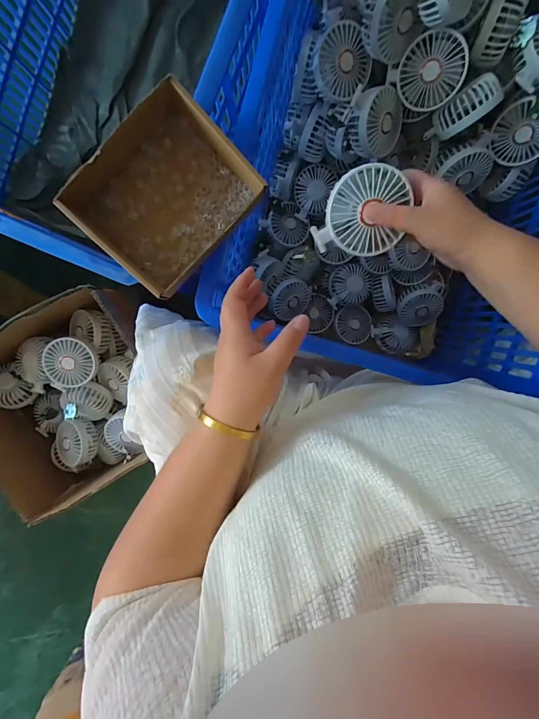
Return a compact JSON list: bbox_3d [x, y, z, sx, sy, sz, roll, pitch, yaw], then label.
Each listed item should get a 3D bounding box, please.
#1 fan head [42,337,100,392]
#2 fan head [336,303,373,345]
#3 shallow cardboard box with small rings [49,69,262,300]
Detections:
[{"bbox_3d":[-0.356,0.007,0.619,0.092,0.047,0.092,-5,98,0],"label":"fan head"},{"bbox_3d":[0.186,-0.077,0.778,0.084,0.038,0.084,16,82,-7],"label":"fan head"},{"bbox_3d":[-0.110,-0.171,0.360,0.141,0.059,0.167,45,95,-6],"label":"shallow cardboard box with small rings"}]

